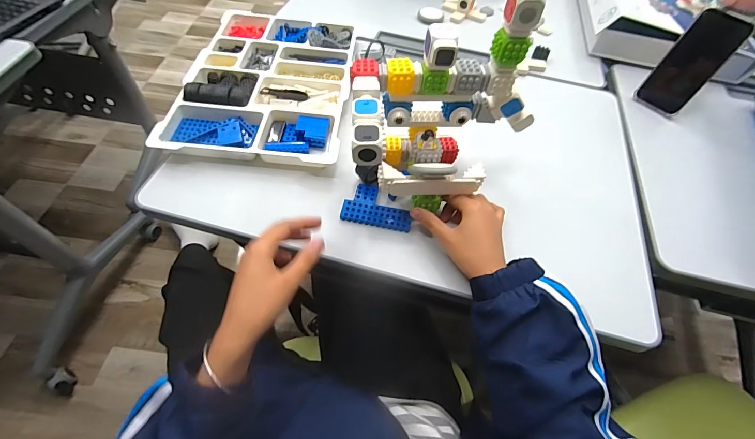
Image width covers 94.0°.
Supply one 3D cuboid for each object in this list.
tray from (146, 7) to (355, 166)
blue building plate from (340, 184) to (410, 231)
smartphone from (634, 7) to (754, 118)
[{"bbox_3d":[-0.182,-0.244,0.609,0.272,0.038,0.377,4,56,-2],"label":"tray"},{"bbox_3d":[0.001,-0.018,0.493,0.094,0.013,0.061,9,56,2],"label":"blue building plate"},{"bbox_3d":[0.538,-0.266,0.606,0.010,0.162,0.082,-23,58,-43],"label":"smartphone"}]

